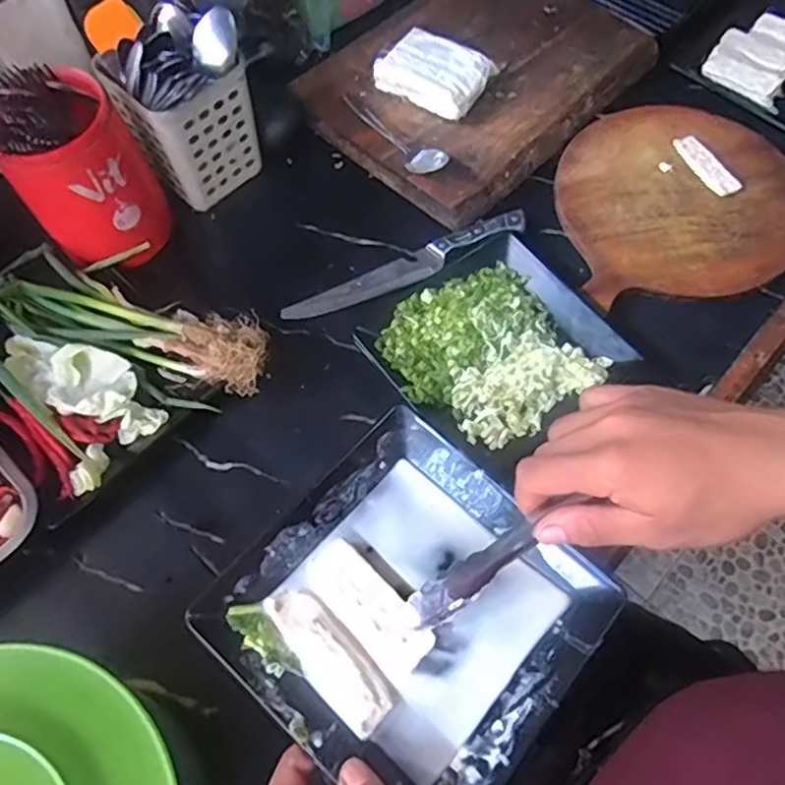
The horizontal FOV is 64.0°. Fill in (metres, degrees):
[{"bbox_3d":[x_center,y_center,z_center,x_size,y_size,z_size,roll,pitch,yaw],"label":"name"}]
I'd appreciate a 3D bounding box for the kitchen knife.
[{"bbox_3d":[0.017,-0.129,0.645,0.264,0.028,0.036,-24,67,-11],"label":"kitchen knife"}]

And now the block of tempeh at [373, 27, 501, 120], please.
[{"bbox_3d":[0.046,-0.363,0.713,0.120,0.033,0.081,31,68,14],"label":"block of tempeh"}]

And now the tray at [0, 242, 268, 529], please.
[{"bbox_3d":[-0.270,-0.050,0.587,0.221,0.053,0.242,-38,70,-17],"label":"tray"}]

